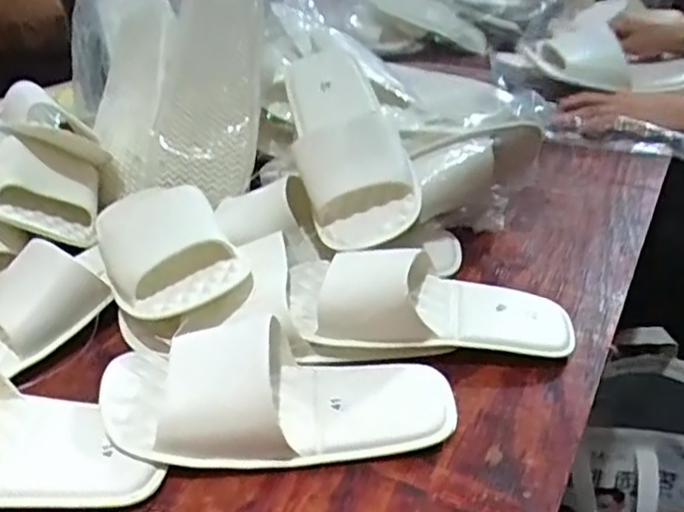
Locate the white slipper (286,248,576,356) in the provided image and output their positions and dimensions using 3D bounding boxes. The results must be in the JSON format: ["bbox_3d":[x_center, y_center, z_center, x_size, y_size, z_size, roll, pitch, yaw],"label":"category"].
[{"bbox_3d":[0.069,0.028,0.515,0.218,0.053,0.104,2,34,5],"label":"white slipper"}]

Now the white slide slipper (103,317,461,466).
[{"bbox_3d":[-0.042,0.089,0.441,0.235,0.050,0.090,-4,34,-4],"label":"white slide slipper"}]

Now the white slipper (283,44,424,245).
[{"bbox_3d":[0.003,-0.114,0.609,0.091,0.047,0.242,-9,57,-13],"label":"white slipper"}]

